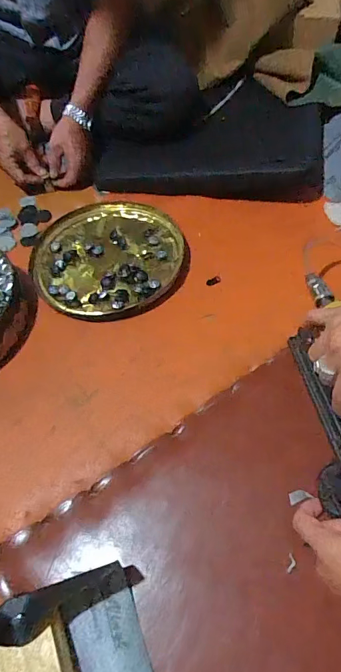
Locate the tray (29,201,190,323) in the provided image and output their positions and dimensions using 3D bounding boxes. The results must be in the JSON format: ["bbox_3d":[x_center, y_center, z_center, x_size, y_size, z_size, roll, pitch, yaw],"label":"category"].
[{"bbox_3d":[-0.106,-0.139,0.694,0.265,0.017,0.259,-2,57,2],"label":"tray"}]

